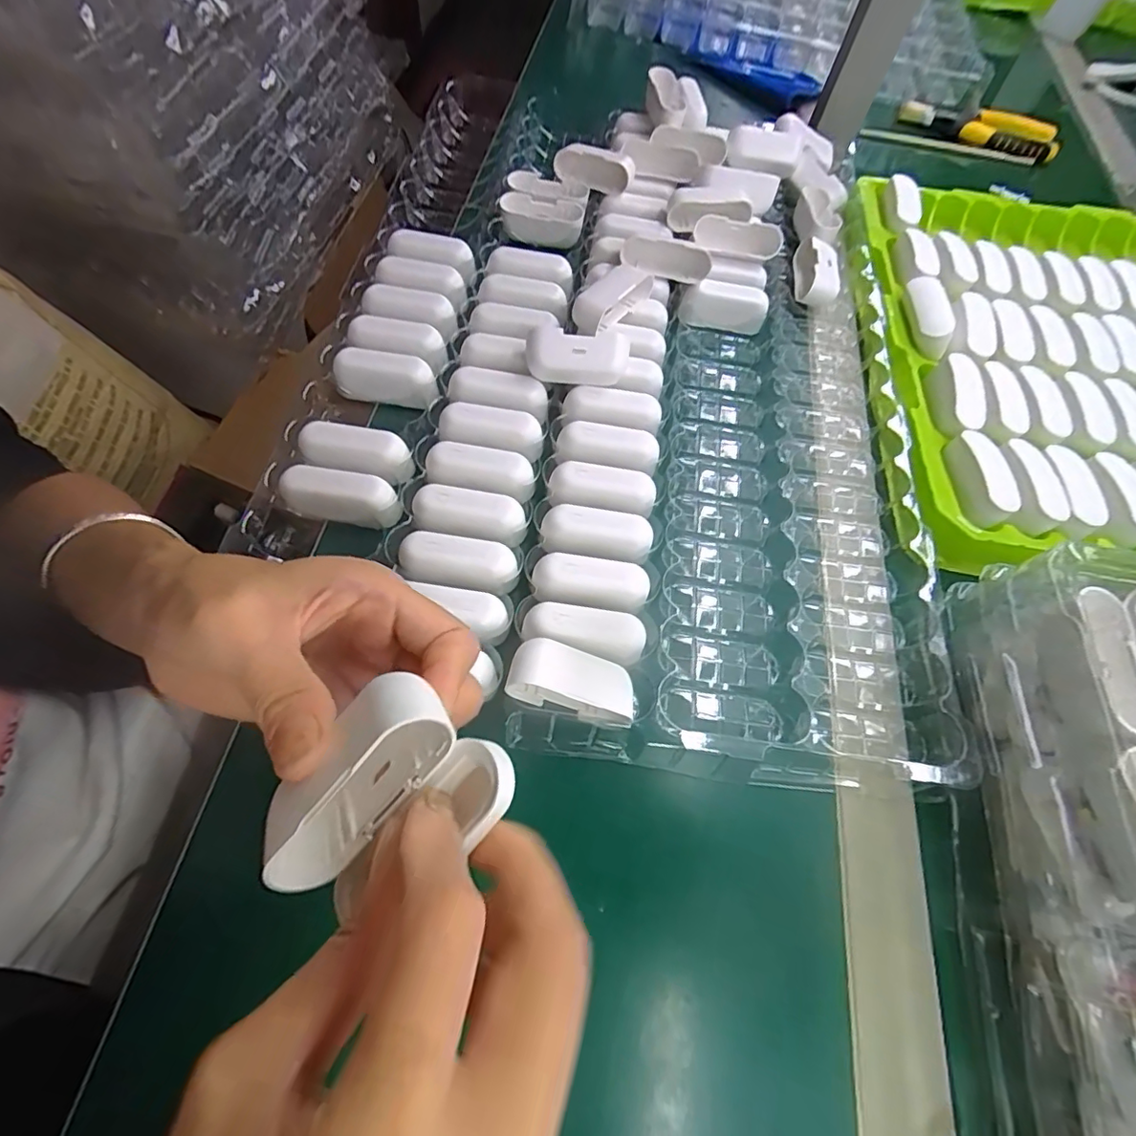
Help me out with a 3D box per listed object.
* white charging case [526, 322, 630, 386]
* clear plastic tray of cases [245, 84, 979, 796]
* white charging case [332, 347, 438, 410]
[{"bbox_3d":[0.006,-0.133,0.342,0.064,0.015,0.033,11,98,14],"label":"white charging case"},{"bbox_3d":[0.037,-0.158,0.388,0.377,0.069,0.555,7,63,-3],"label":"clear plastic tray of cases"},{"bbox_3d":[-0.115,-0.121,0.350,0.066,0.019,0.028,17,63,3],"label":"white charging case"}]

